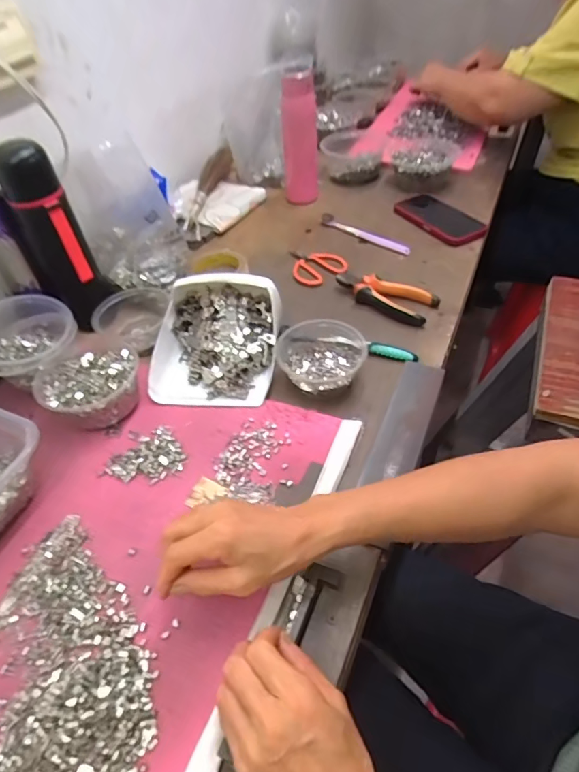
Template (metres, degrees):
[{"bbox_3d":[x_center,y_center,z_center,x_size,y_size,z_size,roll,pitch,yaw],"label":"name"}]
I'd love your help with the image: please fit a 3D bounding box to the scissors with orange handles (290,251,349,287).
[{"bbox_3d":[0.038,-0.189,0.759,0.103,0.019,0.073,15,51,18],"label":"scissors with orange handles"}]

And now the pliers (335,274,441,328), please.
[{"bbox_3d":[0.137,-0.132,0.684,0.146,0.031,0.058,26,54,25],"label":"pliers"}]

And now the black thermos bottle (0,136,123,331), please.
[{"bbox_3d":[-0.295,-0.190,0.614,0.069,0.225,0.075,34,59,30],"label":"black thermos bottle"}]

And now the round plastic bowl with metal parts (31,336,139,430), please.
[{"bbox_3d":[-0.238,0.000,0.562,0.124,0.054,0.111,26,55,26],"label":"round plastic bowl with metal parts"}]

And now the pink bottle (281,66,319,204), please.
[{"bbox_3d":[0.019,-0.452,0.865,0.064,0.213,0.061,-4,46,3],"label":"pink bottle"}]

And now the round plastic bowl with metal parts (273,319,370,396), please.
[{"bbox_3d":[0.038,-0.040,0.585,0.107,0.051,0.108,-2,47,3],"label":"round plastic bowl with metal parts"}]

